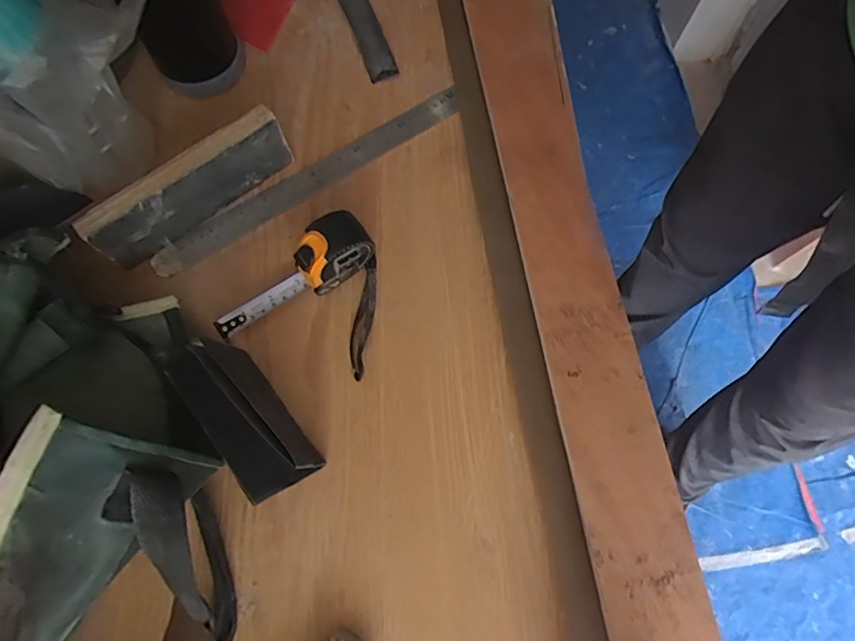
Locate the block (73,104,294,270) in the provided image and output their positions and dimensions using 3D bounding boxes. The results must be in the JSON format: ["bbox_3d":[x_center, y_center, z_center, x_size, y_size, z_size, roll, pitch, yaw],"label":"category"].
[{"bbox_3d":[-0.196,-0.111,0.423,0.171,0.064,0.018,-37,74,-13],"label":"block"}]

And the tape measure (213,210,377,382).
[{"bbox_3d":[-0.094,-0.032,0.400,0.121,0.059,0.115,18,71,6],"label":"tape measure"}]

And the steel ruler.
[{"bbox_3d":[-0.103,-0.131,0.462,0.313,0.007,0.028,-33,75,-10],"label":"steel ruler"}]

